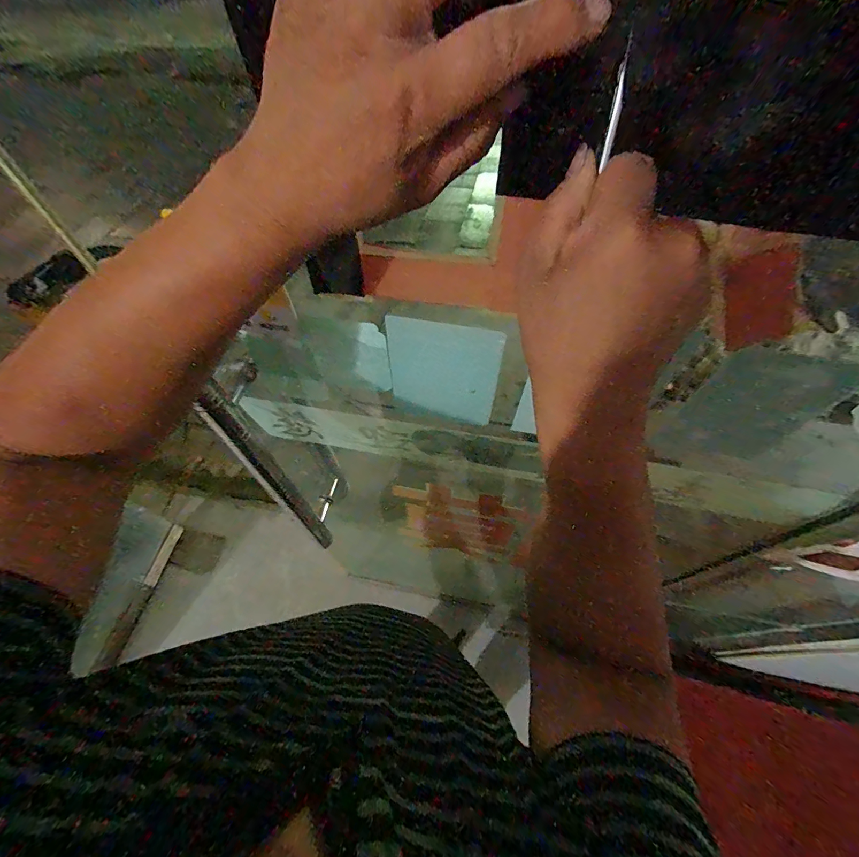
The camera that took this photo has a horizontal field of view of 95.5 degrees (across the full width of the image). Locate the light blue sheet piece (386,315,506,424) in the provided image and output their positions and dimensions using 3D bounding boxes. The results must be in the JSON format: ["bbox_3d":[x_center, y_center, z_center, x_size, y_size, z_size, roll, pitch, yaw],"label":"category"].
[{"bbox_3d":[0.014,-0.054,0.398,0.107,0.134,0.007,10,59,7],"label":"light blue sheet piece"}]

